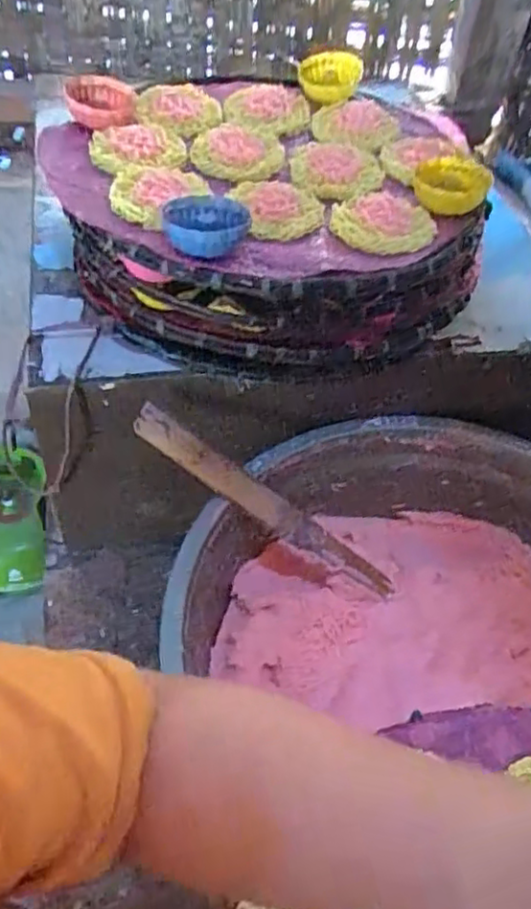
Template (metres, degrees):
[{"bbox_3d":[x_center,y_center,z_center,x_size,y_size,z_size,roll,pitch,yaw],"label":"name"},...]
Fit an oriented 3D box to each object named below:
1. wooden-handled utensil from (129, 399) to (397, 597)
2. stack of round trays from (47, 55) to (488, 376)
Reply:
[{"bbox_3d":[0.004,0.043,0.544,0.254,0.018,0.028,36,48,-14],"label":"wooden-handled utensil"},{"bbox_3d":[0.001,-0.212,0.586,0.341,0.121,0.332,-14,52,-18],"label":"stack of round trays"}]

